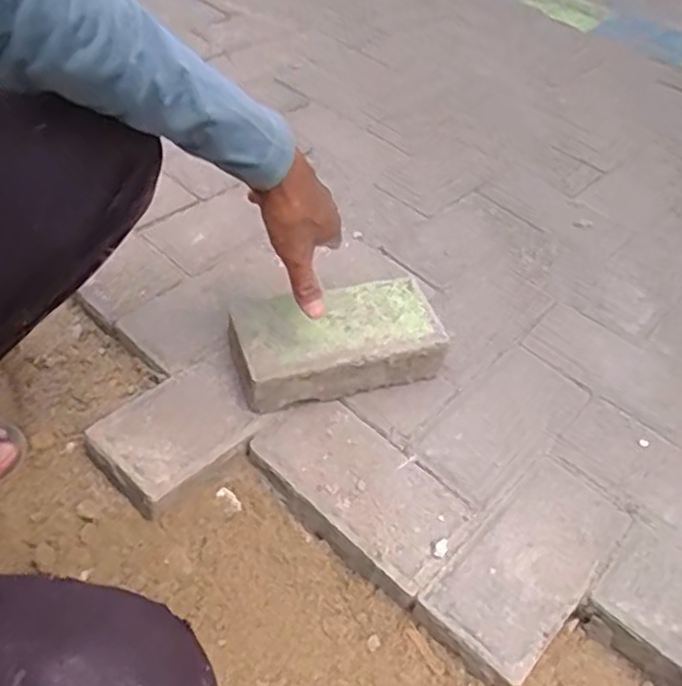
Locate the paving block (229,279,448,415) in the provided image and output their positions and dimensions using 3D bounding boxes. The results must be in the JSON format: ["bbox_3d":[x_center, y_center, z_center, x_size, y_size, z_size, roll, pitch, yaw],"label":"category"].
[{"bbox_3d":[-0.005,-0.001,0.701,0.205,0.063,0.101,-13,51,-17],"label":"paving block"}]

